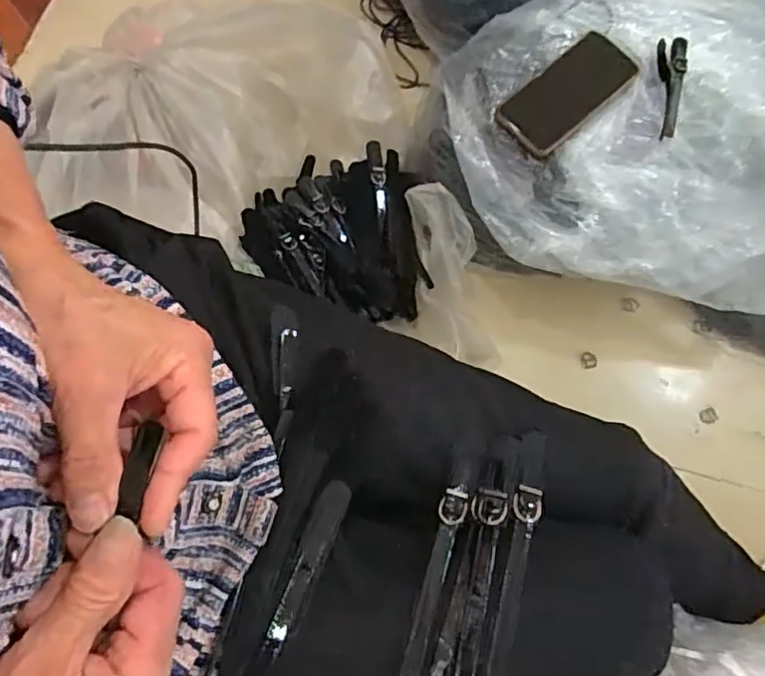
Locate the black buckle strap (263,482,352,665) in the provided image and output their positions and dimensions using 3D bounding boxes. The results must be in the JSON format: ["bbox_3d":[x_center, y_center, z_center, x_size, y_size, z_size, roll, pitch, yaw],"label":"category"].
[{"bbox_3d":[-0.045,0.133,0.351,0.017,0.004,0.102,23,65,1],"label":"black buckle strap"}]

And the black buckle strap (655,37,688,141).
[{"bbox_3d":[0.342,-0.294,0.706,0.037,0.017,0.158,8,73,3],"label":"black buckle strap"}]

